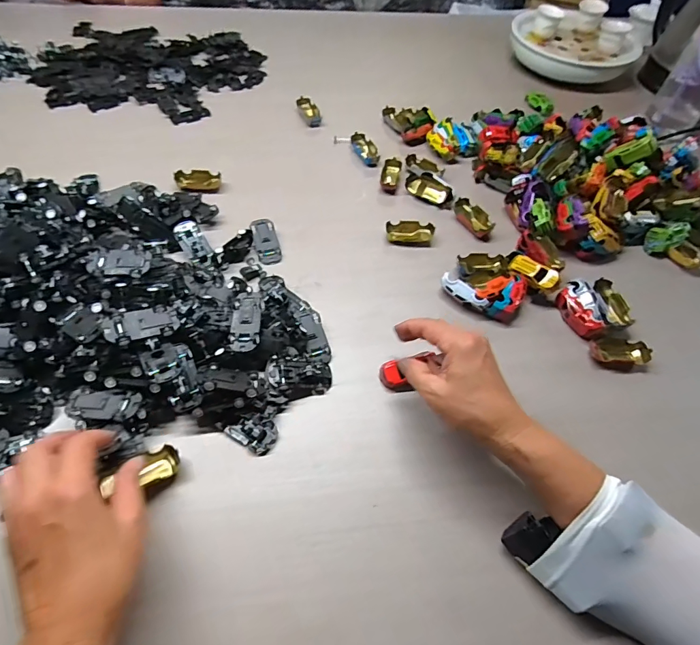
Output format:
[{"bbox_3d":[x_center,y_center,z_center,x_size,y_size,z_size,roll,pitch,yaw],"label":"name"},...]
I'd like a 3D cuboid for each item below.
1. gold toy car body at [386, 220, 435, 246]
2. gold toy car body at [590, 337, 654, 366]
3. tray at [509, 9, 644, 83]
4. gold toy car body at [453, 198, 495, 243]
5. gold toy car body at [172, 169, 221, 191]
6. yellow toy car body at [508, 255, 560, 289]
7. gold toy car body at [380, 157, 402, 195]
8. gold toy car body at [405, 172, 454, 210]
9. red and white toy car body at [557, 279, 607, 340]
[{"bbox_3d":[0.080,-0.122,0.573,0.063,0.016,0.034,5,55,-2],"label":"gold toy car body"},{"bbox_3d":[0.302,0.035,0.479,0.064,0.022,0.036,3,55,-3],"label":"gold toy car body"},{"bbox_3d":[0.441,-0.557,0.848,0.140,0.078,0.234,-38,66,-27],"label":"tray"},{"bbox_3d":[0.173,-0.144,0.596,0.034,0.019,0.069,-16,58,-15],"label":"gold toy car body"},{"bbox_3d":[-0.216,-0.201,0.605,0.061,0.015,0.028,2,55,-4],"label":"gold toy car body"},{"bbox_3d":[0.223,-0.064,0.517,0.025,0.017,0.063,-30,49,-23],"label":"yellow toy car body"},{"bbox_3d":[0.061,-0.222,0.640,0.027,0.019,0.059,12,55,3],"label":"gold toy car body"},{"bbox_3d":[0.117,-0.193,0.618,0.078,0.028,0.026,40,61,21],"label":"gold toy car body"},{"bbox_3d":[0.272,-0.014,0.503,0.033,0.038,0.069,-17,59,-16],"label":"red and white toy car body"}]

